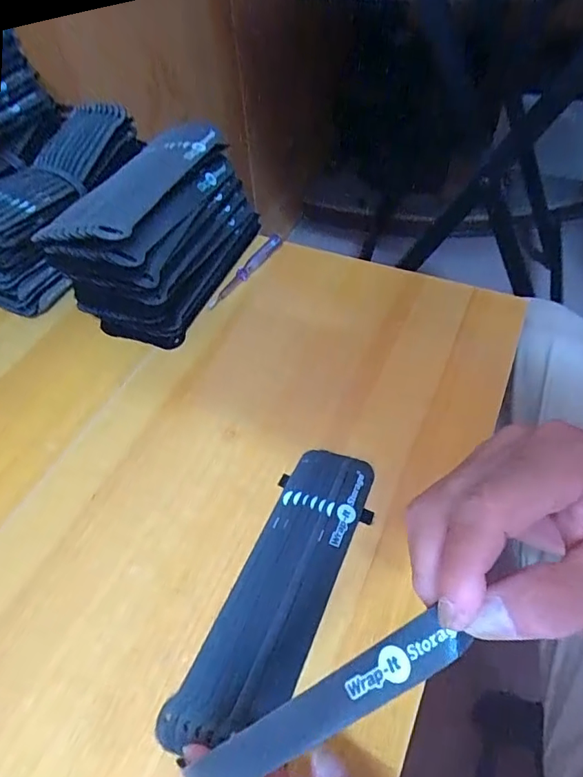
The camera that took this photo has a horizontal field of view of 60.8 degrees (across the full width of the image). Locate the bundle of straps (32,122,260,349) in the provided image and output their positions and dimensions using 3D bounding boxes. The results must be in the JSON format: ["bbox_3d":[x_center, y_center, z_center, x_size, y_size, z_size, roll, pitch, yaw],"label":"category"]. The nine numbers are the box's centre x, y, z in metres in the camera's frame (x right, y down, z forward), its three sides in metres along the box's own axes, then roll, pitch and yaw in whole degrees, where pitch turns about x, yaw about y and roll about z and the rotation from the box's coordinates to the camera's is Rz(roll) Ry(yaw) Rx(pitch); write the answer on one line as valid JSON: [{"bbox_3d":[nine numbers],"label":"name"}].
[{"bbox_3d":[-0.123,-0.151,0.474,0.104,0.119,0.203,16,55,16],"label":"bundle of straps"}]

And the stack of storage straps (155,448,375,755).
[{"bbox_3d":[-0.004,0.123,0.316,0.062,0.011,0.196,18,56,17],"label":"stack of storage straps"}]

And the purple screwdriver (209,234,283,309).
[{"bbox_3d":[-0.046,-0.120,0.506,0.015,0.014,0.113,27,58,22],"label":"purple screwdriver"}]

